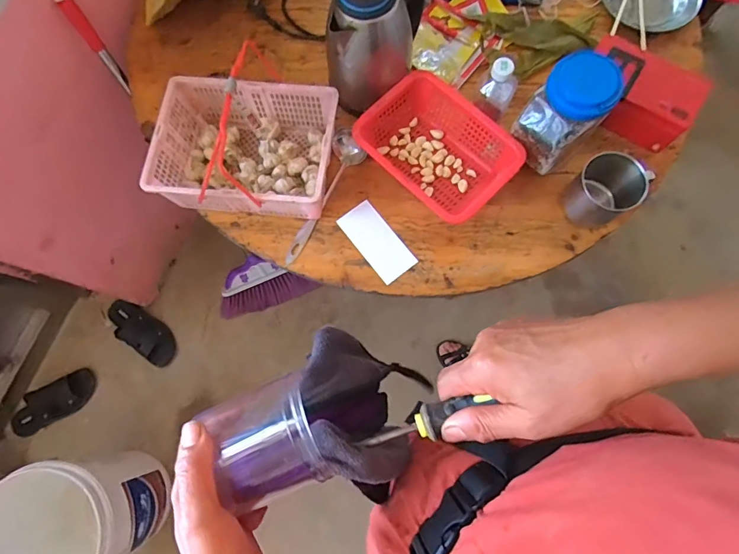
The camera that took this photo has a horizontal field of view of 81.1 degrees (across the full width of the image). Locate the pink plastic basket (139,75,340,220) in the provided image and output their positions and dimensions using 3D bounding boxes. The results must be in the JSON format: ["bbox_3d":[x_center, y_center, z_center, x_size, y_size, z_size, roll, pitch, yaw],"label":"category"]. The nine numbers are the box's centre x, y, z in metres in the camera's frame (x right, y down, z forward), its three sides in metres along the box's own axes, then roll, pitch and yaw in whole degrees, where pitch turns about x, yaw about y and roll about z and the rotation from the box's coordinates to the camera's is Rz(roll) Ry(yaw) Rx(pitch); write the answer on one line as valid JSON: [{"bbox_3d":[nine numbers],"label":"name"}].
[{"bbox_3d":[-0.212,-0.229,0.720,0.293,0.193,0.214,4,76,2],"label":"pink plastic basket"}]

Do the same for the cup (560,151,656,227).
[{"bbox_3d":[0.396,-0.144,0.730,0.099,0.107,0.096,0,76,1],"label":"cup"}]

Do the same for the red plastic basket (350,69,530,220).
[{"bbox_3d":[0.115,-0.221,0.754,0.179,0.082,0.250,-43,79,-8],"label":"red plastic basket"}]

